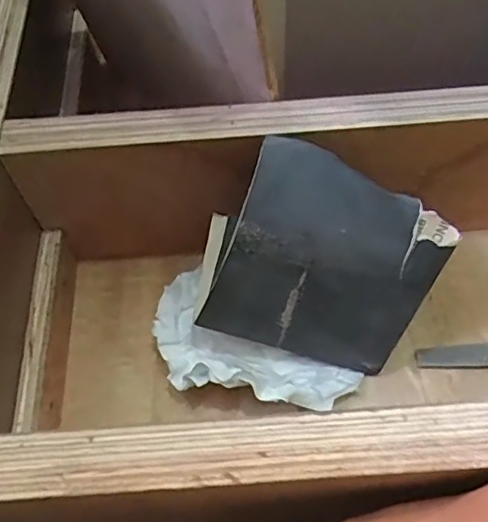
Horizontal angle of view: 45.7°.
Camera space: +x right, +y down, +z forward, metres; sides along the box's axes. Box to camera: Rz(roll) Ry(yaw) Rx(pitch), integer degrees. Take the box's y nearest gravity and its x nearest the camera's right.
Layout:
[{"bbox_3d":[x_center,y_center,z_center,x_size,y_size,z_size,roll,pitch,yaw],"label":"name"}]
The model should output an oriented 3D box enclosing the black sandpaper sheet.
[{"bbox_3d":[0.062,0.009,0.432,0.152,0.159,0.025,17,24,-10],"label":"black sandpaper sheet"}]

